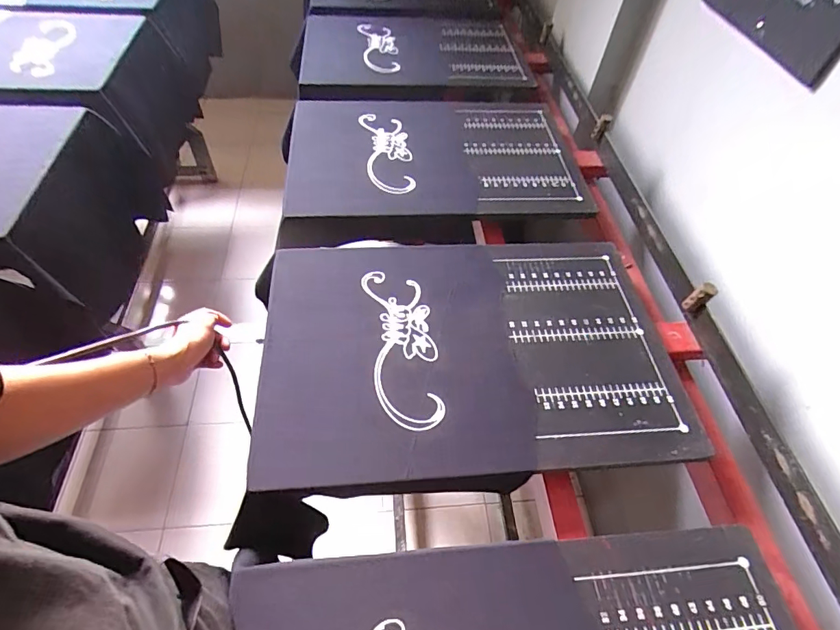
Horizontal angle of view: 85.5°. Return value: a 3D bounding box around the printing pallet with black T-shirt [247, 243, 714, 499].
[{"bbox_3d":[0.071,0.040,0.683,0.589,0.040,0.399,-3,54,-8],"label":"printing pallet with black T-shirt"}]

